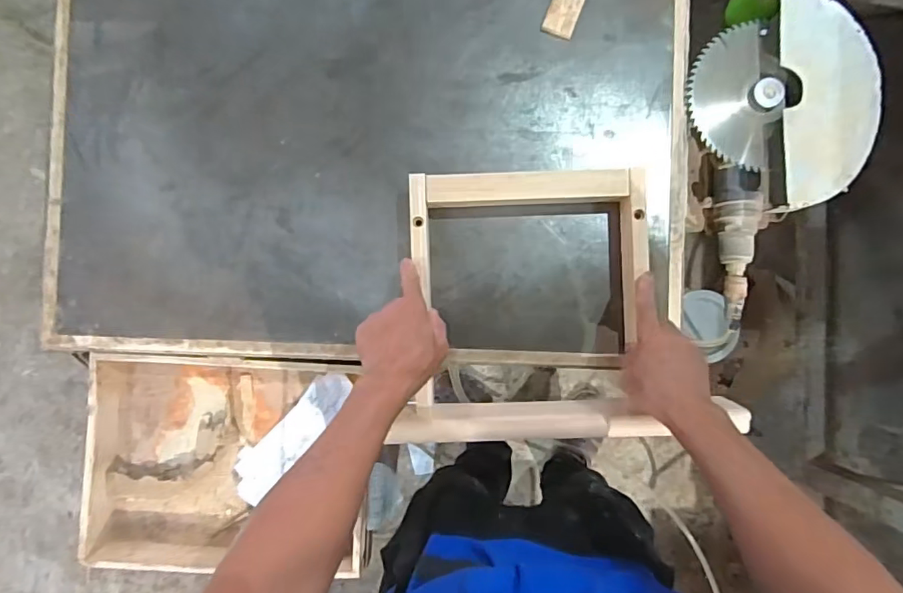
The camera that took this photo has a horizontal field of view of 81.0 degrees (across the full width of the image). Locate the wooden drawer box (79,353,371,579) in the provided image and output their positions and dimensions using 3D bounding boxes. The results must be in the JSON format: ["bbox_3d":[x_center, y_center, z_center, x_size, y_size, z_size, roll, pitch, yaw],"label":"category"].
[{"bbox_3d":[-0.315,0.227,0.746,0.365,0.081,0.291,2,90,1],"label":"wooden drawer box"}]

